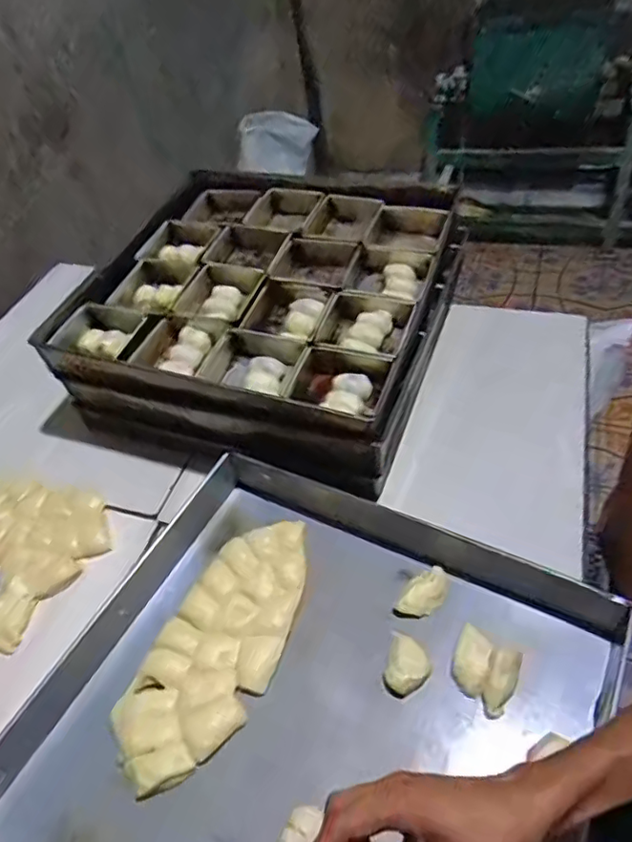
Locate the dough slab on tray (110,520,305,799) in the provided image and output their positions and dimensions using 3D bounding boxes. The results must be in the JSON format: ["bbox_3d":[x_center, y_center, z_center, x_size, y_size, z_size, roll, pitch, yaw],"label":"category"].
[{"bbox_3d":[-0.096,0.223,0.588,0.121,0.015,0.280,15,53,23],"label":"dough slab on tray"}]

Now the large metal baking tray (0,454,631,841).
[{"bbox_3d":[-0.020,0.273,0.498,0.472,0.060,0.455,17,53,25],"label":"large metal baking tray"}]

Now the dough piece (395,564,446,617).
[{"bbox_3d":[0.117,0.180,0.597,0.037,0.014,0.062,22,56,28],"label":"dough piece"}]

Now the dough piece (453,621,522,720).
[{"bbox_3d":[0.158,0.233,0.534,0.060,0.030,0.063,23,56,25],"label":"dough piece"}]

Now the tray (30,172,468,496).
[{"bbox_3d":[-0.058,-0.170,0.816,0.476,0.120,0.472,14,52,23],"label":"tray"}]

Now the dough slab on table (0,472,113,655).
[{"bbox_3d":[-0.356,0.157,0.702,0.194,0.040,0.250,-21,49,-13],"label":"dough slab on table"}]

